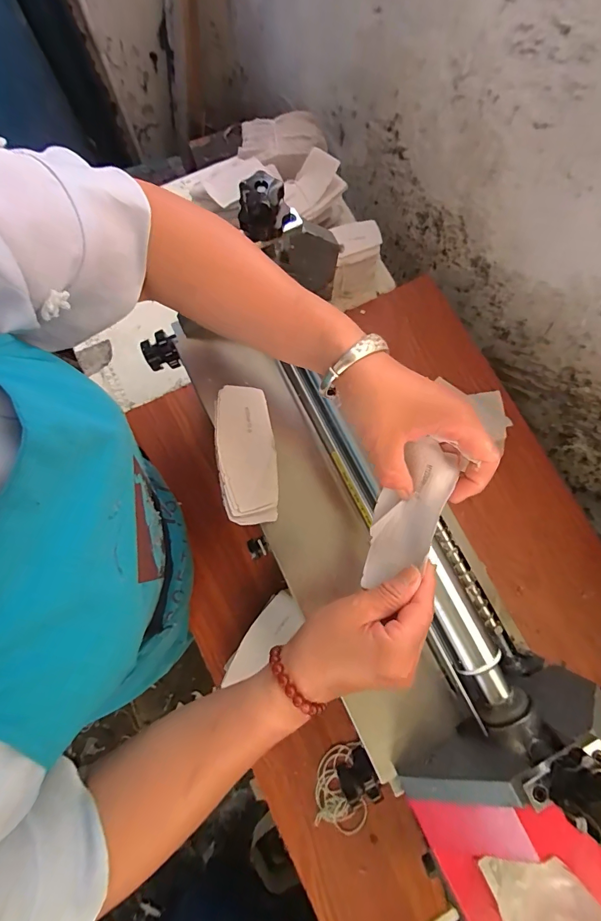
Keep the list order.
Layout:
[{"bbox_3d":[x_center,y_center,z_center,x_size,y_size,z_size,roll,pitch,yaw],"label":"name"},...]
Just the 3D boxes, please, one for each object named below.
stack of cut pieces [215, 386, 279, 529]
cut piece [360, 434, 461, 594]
[{"bbox_3d":[-0.058,-0.009,0.415,0.060,0.016,0.151,-10,79,-4],"label":"stack of cut pieces"},{"bbox_3d":[0.081,0.044,0.301,0.045,0.019,0.117,23,107,3],"label":"cut piece"}]

